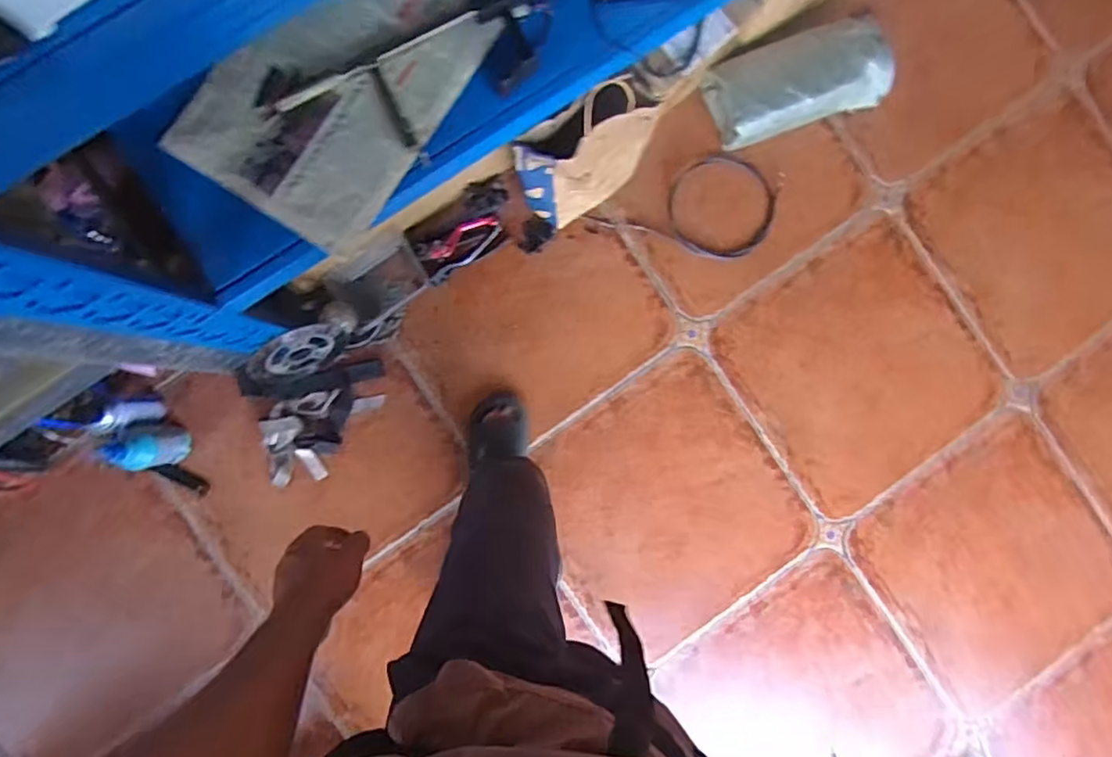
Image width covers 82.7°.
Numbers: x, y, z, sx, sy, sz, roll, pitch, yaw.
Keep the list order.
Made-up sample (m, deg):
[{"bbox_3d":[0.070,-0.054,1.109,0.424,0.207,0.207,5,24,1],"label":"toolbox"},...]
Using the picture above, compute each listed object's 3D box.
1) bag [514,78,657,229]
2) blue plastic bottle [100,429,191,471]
[{"bbox_3d":[0.065,-0.368,1.080,0.255,0.314,0.090,-26,91,-5],"label":"bag"},{"bbox_3d":[-0.717,0.128,1.109,0.063,0.139,0.061,0,91,0],"label":"blue plastic bottle"}]

